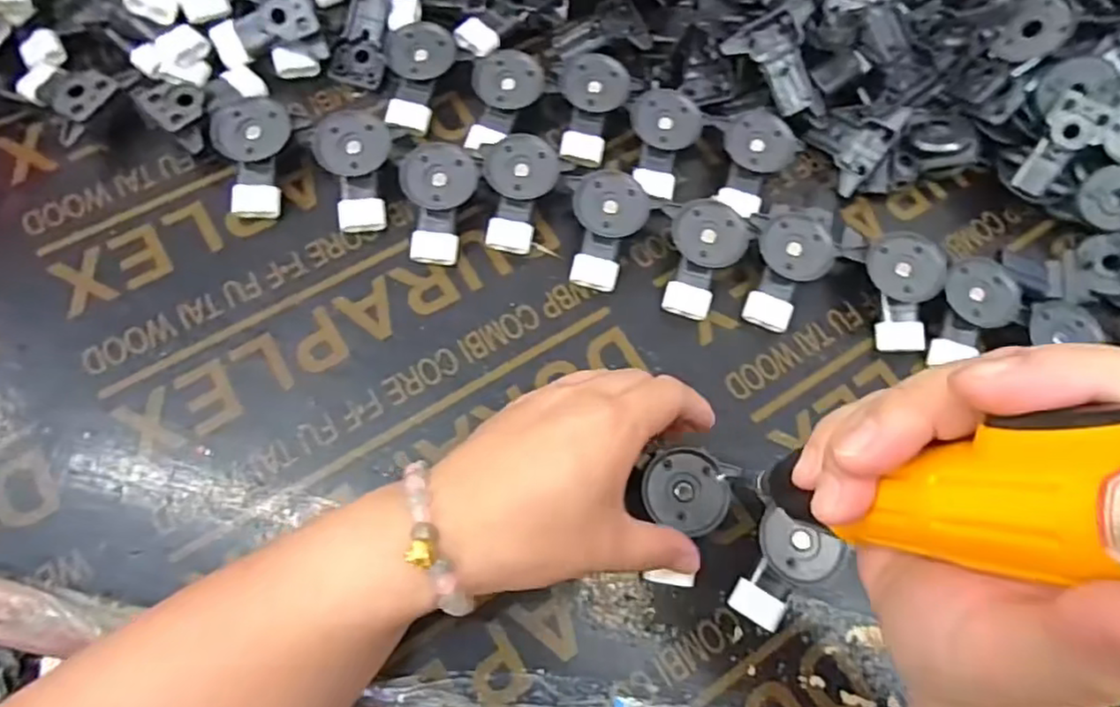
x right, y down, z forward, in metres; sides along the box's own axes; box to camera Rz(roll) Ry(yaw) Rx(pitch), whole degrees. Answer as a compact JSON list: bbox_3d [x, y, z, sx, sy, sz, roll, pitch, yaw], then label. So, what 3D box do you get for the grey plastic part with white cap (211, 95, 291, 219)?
[{"bbox_3d":[-0.182,-0.118,0.385,0.038,0.025,0.072,-2,94,-2],"label":"grey plastic part with white cap"}]

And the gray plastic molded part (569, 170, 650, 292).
[{"bbox_3d":[0.028,-0.073,0.386,0.042,0.021,0.066,9,70,0],"label":"gray plastic molded part"}]

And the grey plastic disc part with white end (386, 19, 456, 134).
[{"bbox_3d":[-0.091,-0.177,0.410,0.041,0.013,0.073,9,88,1],"label":"grey plastic disc part with white end"}]

